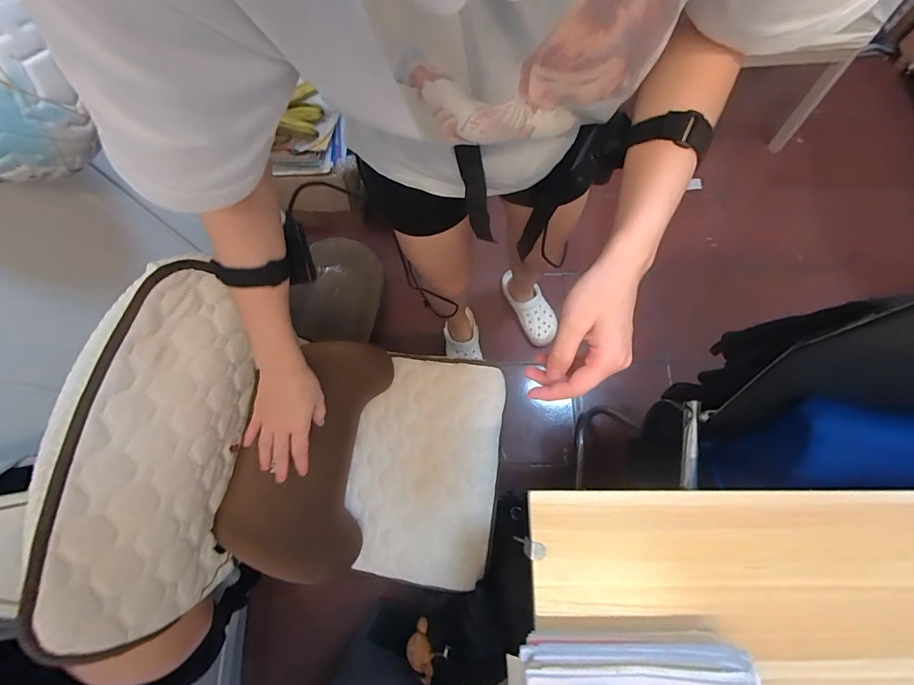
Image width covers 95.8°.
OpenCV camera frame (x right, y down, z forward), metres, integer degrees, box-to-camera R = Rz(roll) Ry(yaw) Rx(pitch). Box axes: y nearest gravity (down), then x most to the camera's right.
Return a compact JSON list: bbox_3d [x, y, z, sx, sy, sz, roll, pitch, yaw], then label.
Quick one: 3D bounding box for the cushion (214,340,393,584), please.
[{"bbox_3d":[-0.254,0.177,0.693,0.125,0.246,0.376,-6,70,40],"label":"cushion"}]

